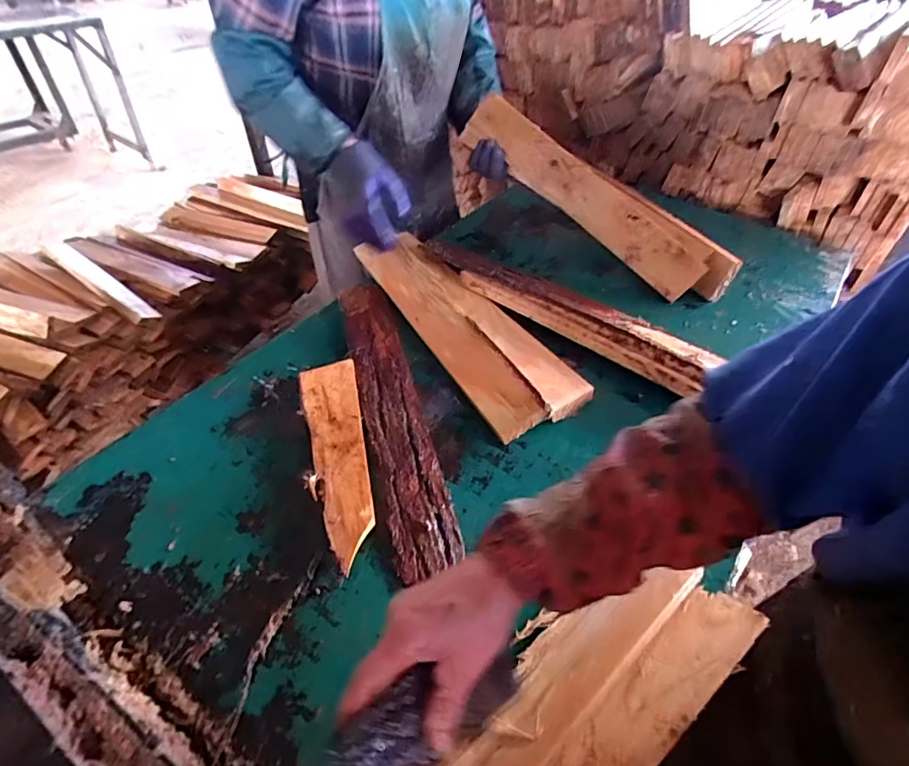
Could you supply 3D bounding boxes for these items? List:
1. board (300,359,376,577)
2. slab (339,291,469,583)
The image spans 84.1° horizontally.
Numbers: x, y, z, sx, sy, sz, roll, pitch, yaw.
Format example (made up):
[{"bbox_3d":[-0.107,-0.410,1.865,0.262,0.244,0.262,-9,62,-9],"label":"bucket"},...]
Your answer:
[{"bbox_3d":[-0.135,0.080,0.600,0.067,0.022,0.286,-11,47,-12],"label":"board"},{"bbox_3d":[-0.082,0.019,0.656,0.083,0.021,0.472,-10,46,-11],"label":"slab"}]

